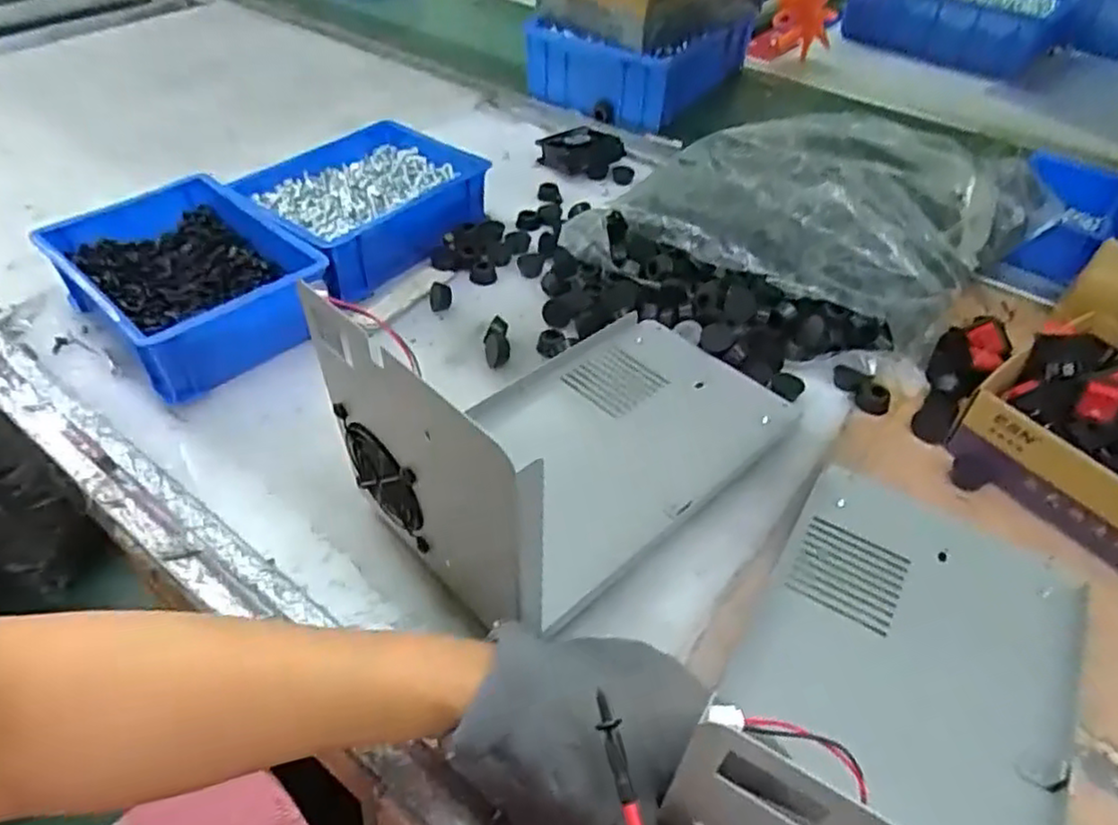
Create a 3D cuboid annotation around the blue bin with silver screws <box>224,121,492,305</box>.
[{"bbox_3d":[-0.178,-0.192,0.668,0.167,0.064,0.199,32,53,26],"label":"blue bin with silver screws"}]

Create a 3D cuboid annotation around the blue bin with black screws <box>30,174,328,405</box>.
[{"bbox_3d":[-0.297,-0.107,0.578,0.203,0.066,0.151,34,53,27],"label":"blue bin with black screws"}]

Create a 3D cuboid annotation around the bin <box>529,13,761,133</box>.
[{"bbox_3d":[0.109,-0.474,0.959,0.201,0.090,0.248,30,52,25],"label":"bin"}]

